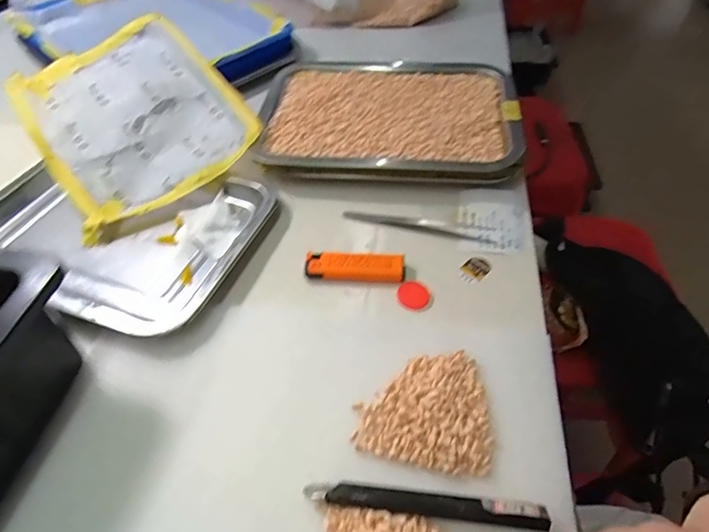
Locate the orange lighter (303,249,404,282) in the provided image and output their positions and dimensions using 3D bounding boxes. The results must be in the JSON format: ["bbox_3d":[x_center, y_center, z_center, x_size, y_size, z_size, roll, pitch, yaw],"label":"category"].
[{"bbox_3d":[0.001,-0.001,0.391,0.079,0.012,0.025,4,53,5],"label":"orange lighter"}]

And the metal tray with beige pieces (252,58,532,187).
[{"bbox_3d":[0.034,-0.158,0.497,0.251,0.028,0.196,4,53,6],"label":"metal tray with beige pieces"}]

